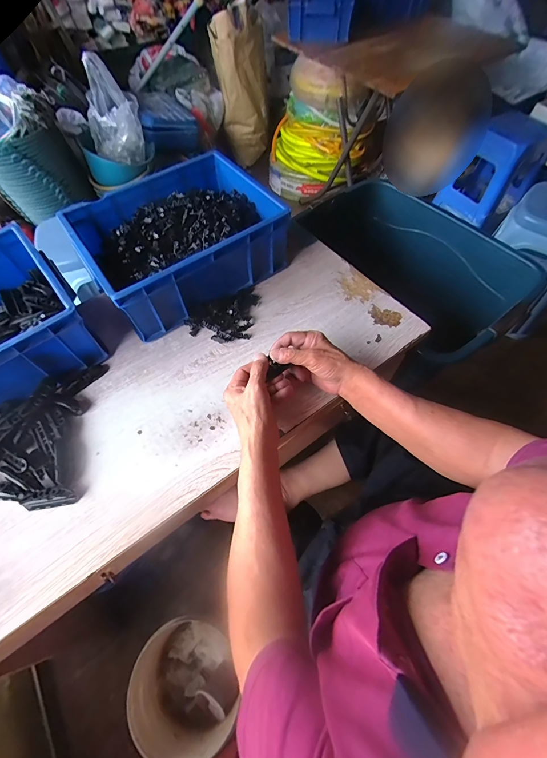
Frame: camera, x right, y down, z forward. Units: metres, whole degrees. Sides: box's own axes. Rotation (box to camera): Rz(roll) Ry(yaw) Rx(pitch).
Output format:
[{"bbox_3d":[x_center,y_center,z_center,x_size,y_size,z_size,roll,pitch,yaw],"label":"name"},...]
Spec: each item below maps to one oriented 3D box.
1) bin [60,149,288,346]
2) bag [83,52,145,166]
[{"bbox_3d":[-0.176,-0.260,0.621,0.340,0.137,0.277,-37,65,-17],"label":"bin"},{"bbox_3d":[-0.624,-1.021,1.246,0.137,0.319,0.163,21,63,13],"label":"bag"}]

